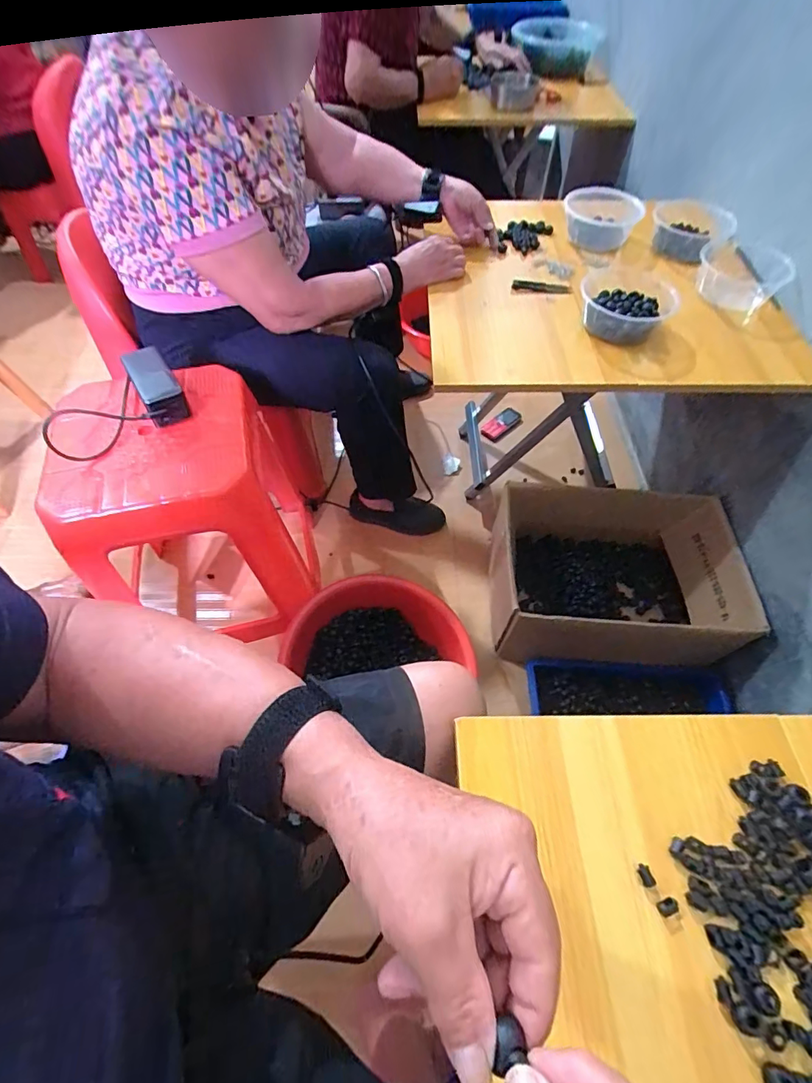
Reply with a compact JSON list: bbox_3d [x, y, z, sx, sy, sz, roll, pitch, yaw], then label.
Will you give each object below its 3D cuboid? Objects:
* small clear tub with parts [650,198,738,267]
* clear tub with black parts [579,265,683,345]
[{"bbox_3d":[0.536,-0.574,0.889,0.128,0.069,0.119,-1,54,8],"label":"small clear tub with parts"},{"bbox_3d":[0.353,-0.380,0.763,0.138,0.071,0.146,6,55,13],"label":"clear tub with black parts"}]

